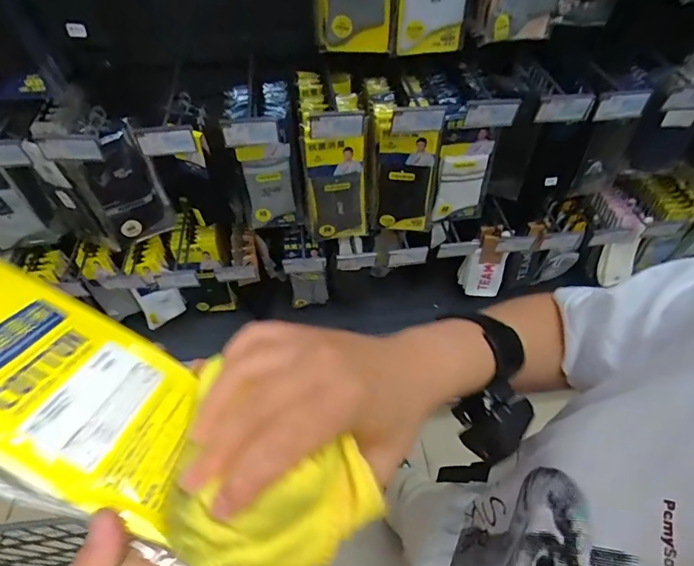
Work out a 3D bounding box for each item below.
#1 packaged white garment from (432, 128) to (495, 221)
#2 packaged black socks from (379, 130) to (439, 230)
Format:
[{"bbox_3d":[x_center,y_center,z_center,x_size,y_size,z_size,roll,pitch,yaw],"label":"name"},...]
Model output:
[{"bbox_3d":[0.231,-0.204,0.868,0.116,0.215,0.024,-14,53,-10],"label":"packaged white garment"},{"bbox_3d":[0.109,-0.191,0.826,0.093,0.257,0.026,-1,55,2],"label":"packaged black socks"}]

